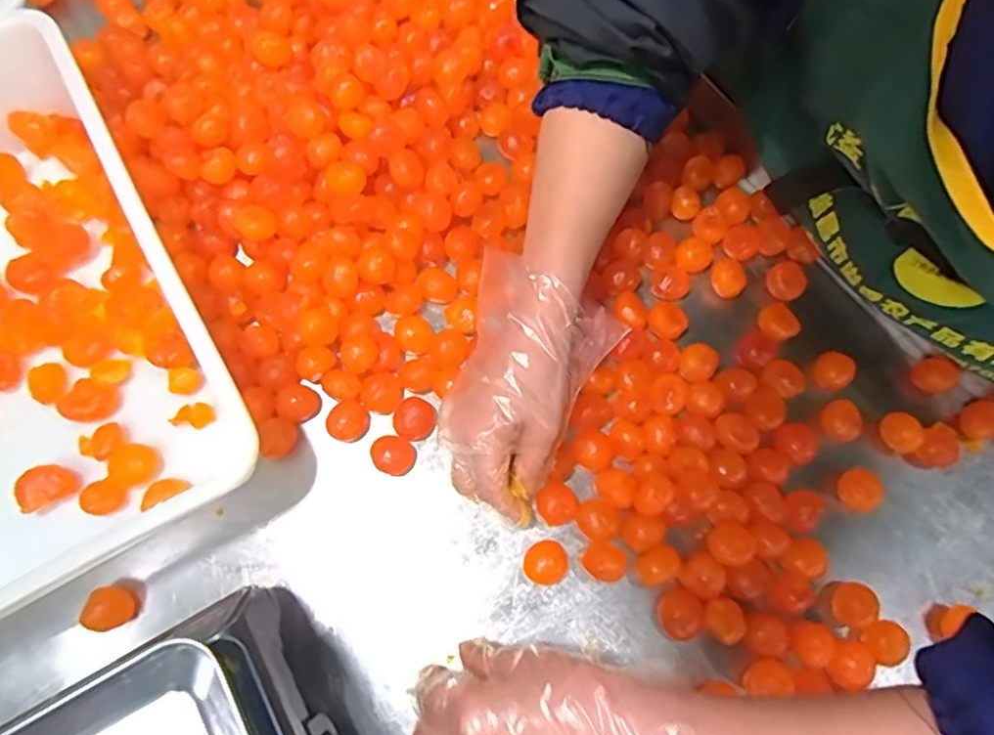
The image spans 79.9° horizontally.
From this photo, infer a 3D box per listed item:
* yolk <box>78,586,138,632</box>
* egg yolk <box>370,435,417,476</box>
[{"bbox_3d":[-0.264,0.166,0.407,0.029,0.021,0.027,1,72,-2],"label":"yolk"},{"bbox_3d":[-0.078,0.066,0.447,0.031,0.020,0.028,26,73,6],"label":"egg yolk"}]

